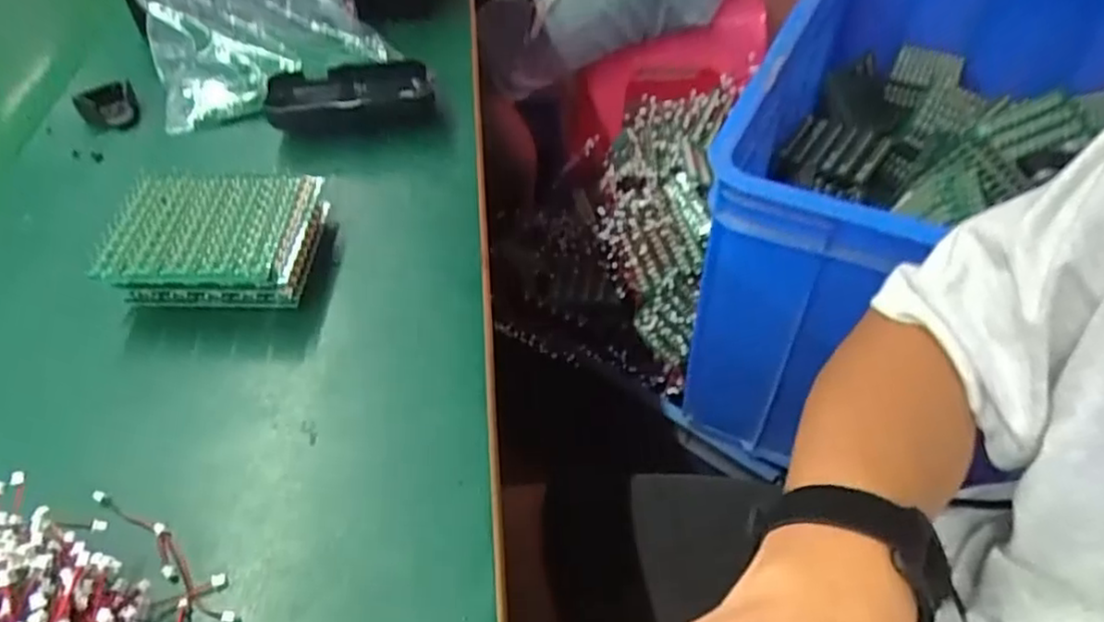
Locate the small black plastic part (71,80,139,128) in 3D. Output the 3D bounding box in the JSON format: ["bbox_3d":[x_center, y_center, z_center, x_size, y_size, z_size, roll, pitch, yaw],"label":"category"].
[{"bbox_3d":[-0.307,-0.142,0.486,0.037,0.023,0.025,-29,52,-21],"label":"small black plastic part"}]

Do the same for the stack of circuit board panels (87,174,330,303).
[{"bbox_3d":[-0.178,-0.038,0.376,0.101,0.041,0.078,-3,48,-1],"label":"stack of circuit board panels"}]

